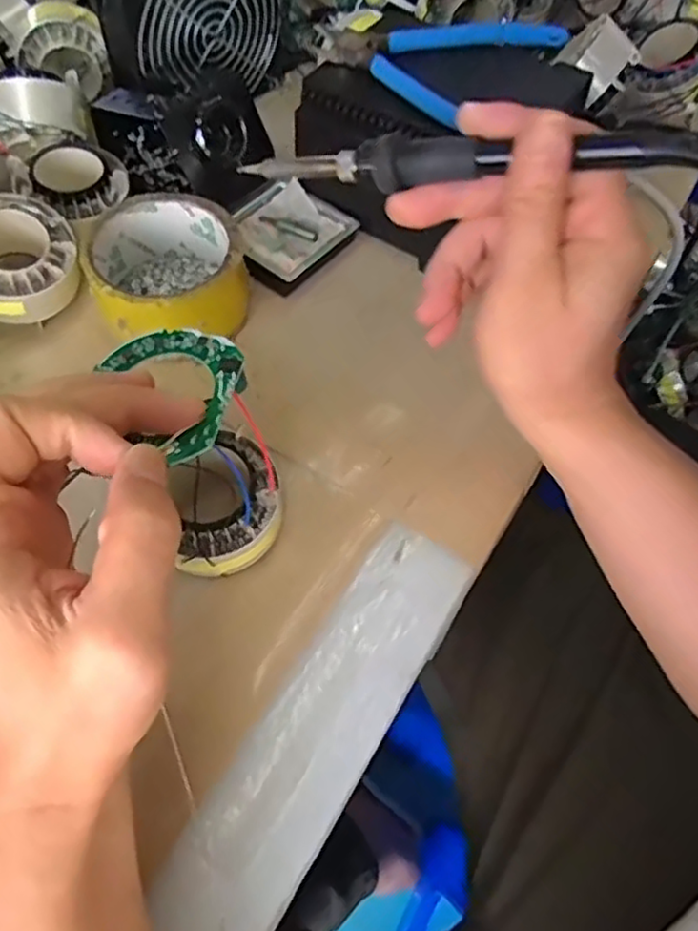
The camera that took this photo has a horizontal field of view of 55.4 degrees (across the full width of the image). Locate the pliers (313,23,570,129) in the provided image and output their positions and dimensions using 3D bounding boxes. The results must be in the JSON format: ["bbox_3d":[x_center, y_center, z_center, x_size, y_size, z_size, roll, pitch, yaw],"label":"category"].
[{"bbox_3d":[0.051,-0.248,0.387,0.121,0.009,0.103,39,71,17],"label":"pliers"}]

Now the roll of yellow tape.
[{"bbox_3d":[-0.102,-0.108,0.381,0.084,0.046,0.087,1,61,-2],"label":"roll of yellow tape"}]

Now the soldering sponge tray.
[{"bbox_3d":[-0.040,-0.146,0.416,0.068,0.012,0.075,40,67,18],"label":"soldering sponge tray"}]

